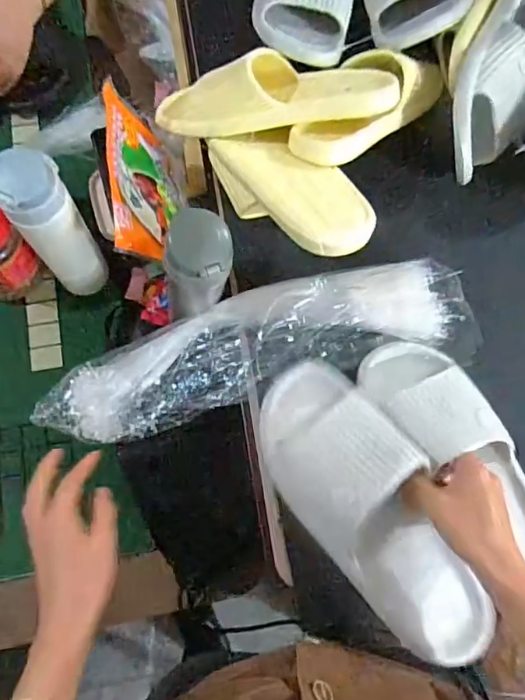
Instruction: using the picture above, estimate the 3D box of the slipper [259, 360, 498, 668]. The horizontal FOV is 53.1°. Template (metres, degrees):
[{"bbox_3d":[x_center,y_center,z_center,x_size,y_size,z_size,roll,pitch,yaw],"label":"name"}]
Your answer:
[{"bbox_3d":[0.099,0.139,0.474,0.119,0.060,0.286,-31,82,-11],"label":"slipper"}]

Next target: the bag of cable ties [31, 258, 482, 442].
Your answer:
[{"bbox_3d":[-0.005,-0.002,0.547,0.434,0.029,0.115,-14,91,1],"label":"bag of cable ties"}]

